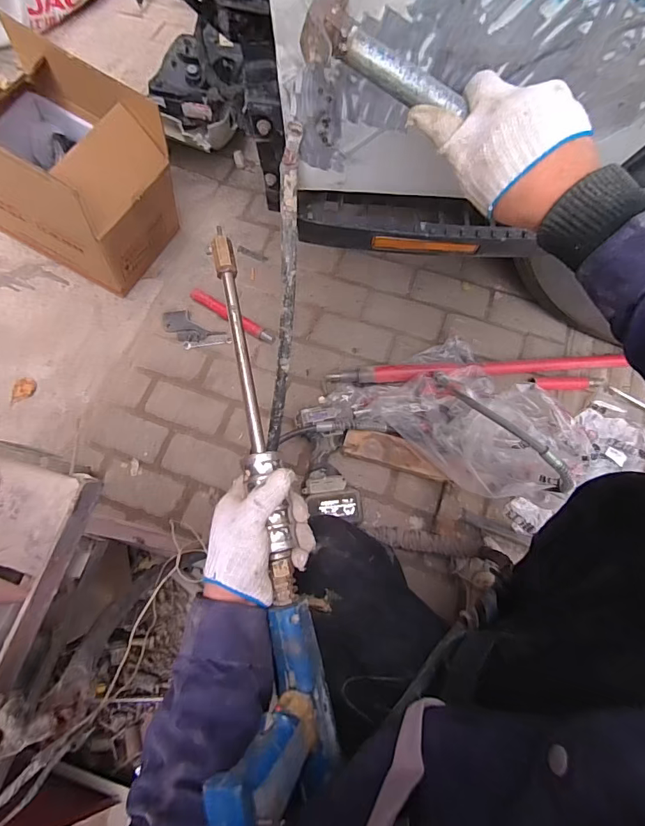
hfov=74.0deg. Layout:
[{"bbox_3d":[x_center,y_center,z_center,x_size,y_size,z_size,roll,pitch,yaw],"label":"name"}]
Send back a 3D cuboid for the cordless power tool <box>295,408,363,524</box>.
[{"bbox_3d":[0.017,0.109,0.900,0.124,0.074,0.244,-7,71,-1],"label":"cordless power tool"}]

